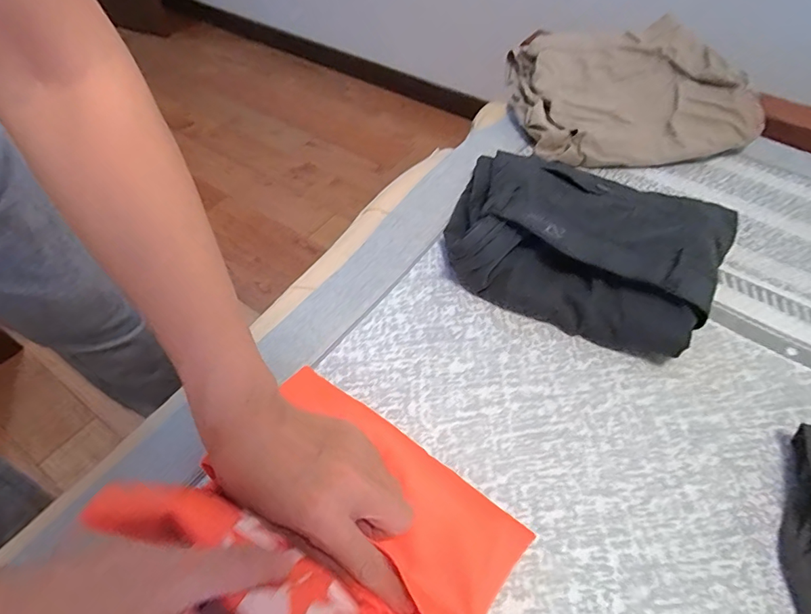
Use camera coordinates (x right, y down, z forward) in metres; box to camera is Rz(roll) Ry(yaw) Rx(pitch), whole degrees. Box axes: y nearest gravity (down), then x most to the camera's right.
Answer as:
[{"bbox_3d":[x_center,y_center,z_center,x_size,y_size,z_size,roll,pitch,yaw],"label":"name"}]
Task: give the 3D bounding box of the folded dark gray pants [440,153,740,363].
[{"bbox_3d":[0.167,-0.072,0.460,0.254,0.065,0.197,22,57,16],"label":"folded dark gray pants"}]

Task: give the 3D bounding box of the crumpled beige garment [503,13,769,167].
[{"bbox_3d":[0.282,-0.281,0.610,0.273,0.070,0.278,4,54,4],"label":"crumpled beige garment"}]

